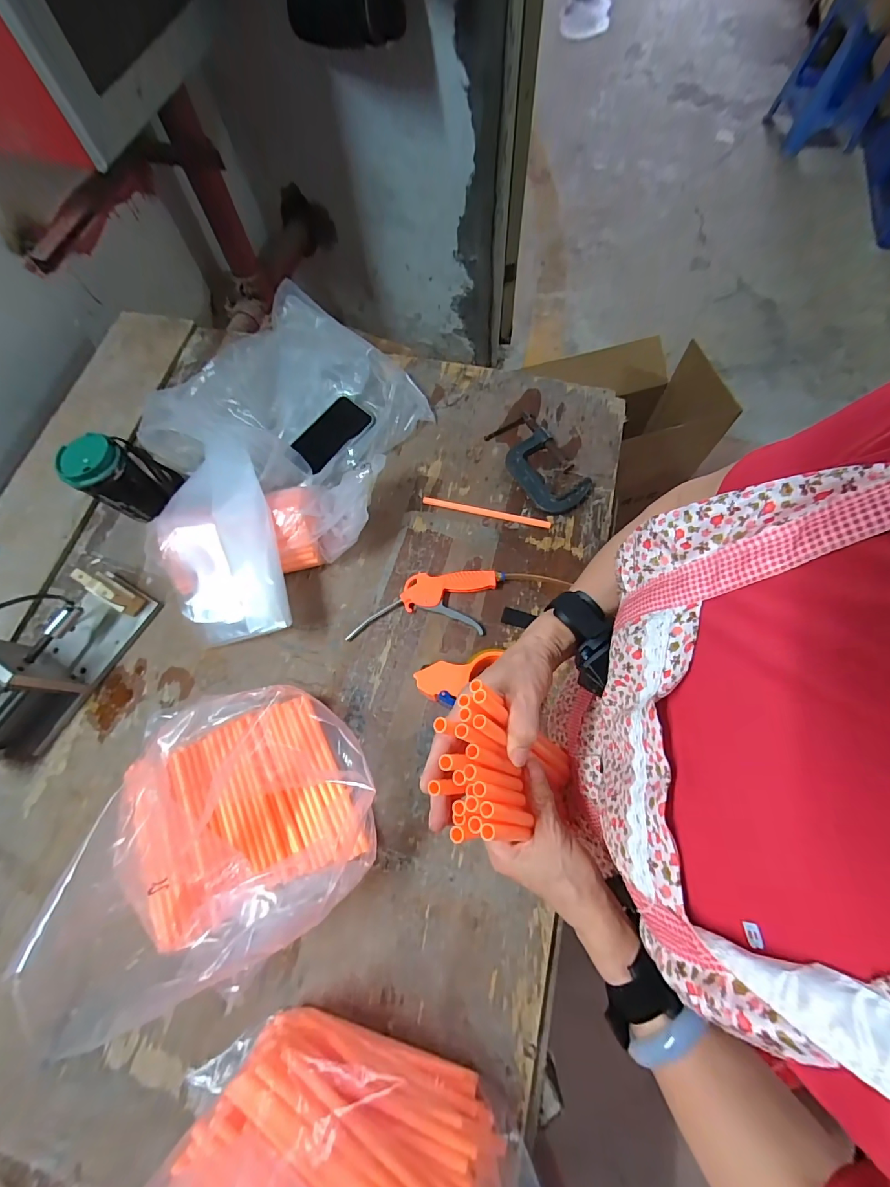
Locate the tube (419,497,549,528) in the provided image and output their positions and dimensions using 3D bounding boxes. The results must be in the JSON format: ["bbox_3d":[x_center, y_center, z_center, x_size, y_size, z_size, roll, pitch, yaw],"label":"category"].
[{"bbox_3d":[0.066,-0.131,0.673,0.205,0.010,0.014,14,71,6],"label":"tube"}]

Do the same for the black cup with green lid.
[{"bbox_3d":[-0.501,-0.182,0.650,0.076,0.130,0.104,25,73,10],"label":"black cup with green lid"}]

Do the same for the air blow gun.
[{"bbox_3d":[-0.031,0.015,0.620,0.209,0.023,0.093,-1,70,1],"label":"air blow gun"}]

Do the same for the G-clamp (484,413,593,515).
[{"bbox_3d":[0.151,-0.213,0.677,0.091,0.022,0.193,-28,72,-8],"label":"G-clamp"}]

